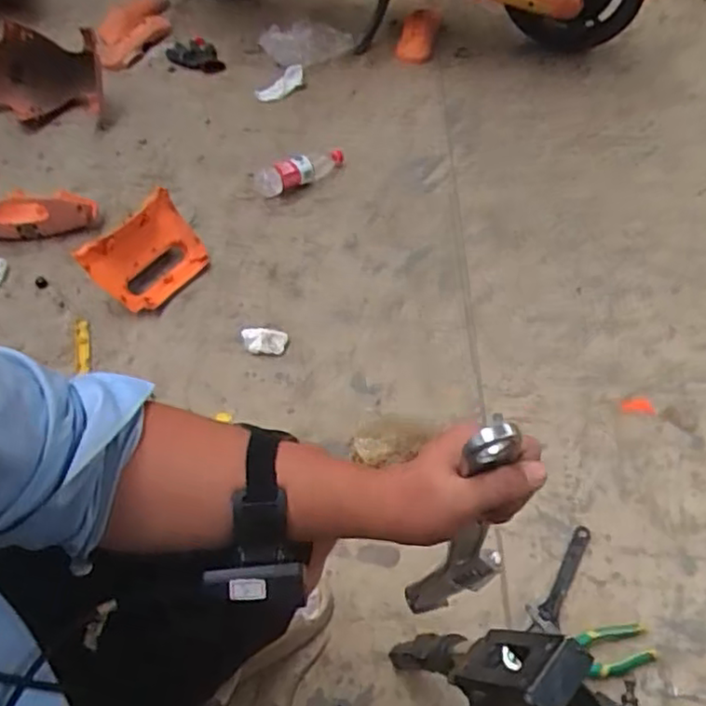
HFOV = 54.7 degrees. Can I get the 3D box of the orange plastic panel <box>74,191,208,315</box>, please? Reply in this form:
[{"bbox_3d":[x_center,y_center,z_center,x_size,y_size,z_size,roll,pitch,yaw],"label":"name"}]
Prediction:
[{"bbox_3d":[-0.408,-0.198,1.372,0.051,0.176,0.233,-16,28,54],"label":"orange plastic panel"}]

